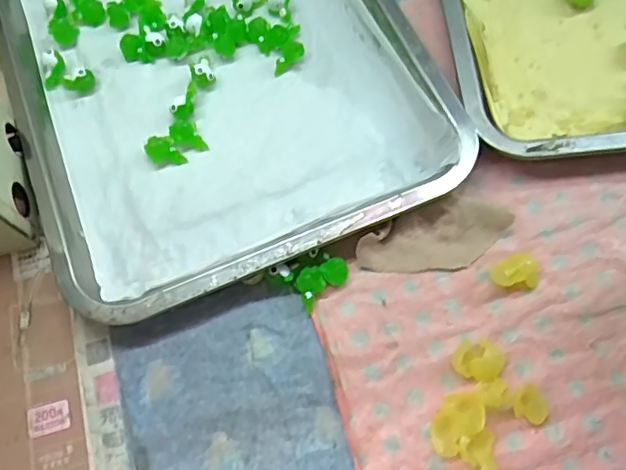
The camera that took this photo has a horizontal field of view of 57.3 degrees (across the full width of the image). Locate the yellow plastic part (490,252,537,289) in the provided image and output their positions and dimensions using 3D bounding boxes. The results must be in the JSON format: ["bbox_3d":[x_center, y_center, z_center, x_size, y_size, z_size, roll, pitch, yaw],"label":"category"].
[{"bbox_3d":[0.119,0.020,0.337,0.027,0.014,0.019,-1,70,2],"label":"yellow plastic part"}]

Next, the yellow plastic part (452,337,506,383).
[{"bbox_3d":[0.093,0.069,0.320,0.028,0.012,0.024,27,73,12],"label":"yellow plastic part"}]

